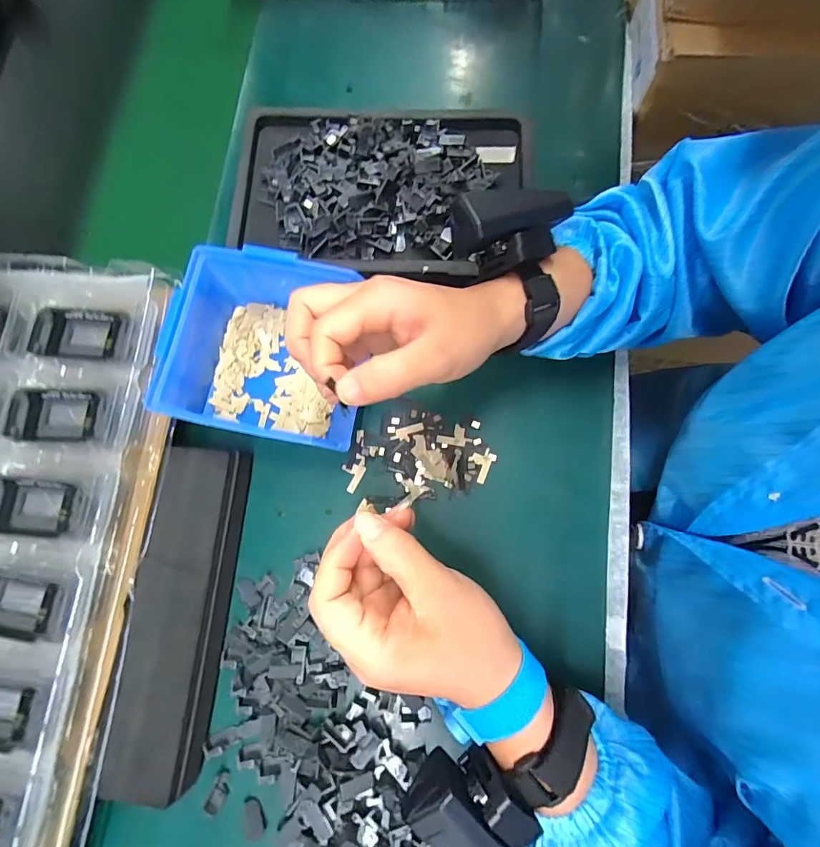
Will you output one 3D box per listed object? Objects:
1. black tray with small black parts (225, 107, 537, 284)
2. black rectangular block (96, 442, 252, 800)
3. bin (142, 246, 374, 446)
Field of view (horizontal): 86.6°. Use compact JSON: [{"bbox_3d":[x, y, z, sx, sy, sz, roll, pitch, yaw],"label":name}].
[{"bbox_3d":[-0.030,-0.198,0.370,0.238,0.032,0.157,5,78,6],"label":"black tray with small black parts"},{"bbox_3d":[-0.153,0.123,0.290,0.057,0.026,0.212,1,77,5],"label":"black rectangular block"},{"bbox_3d":[-0.102,-0.053,0.317,0.132,0.061,0.125,12,83,3],"label":"bin"}]

